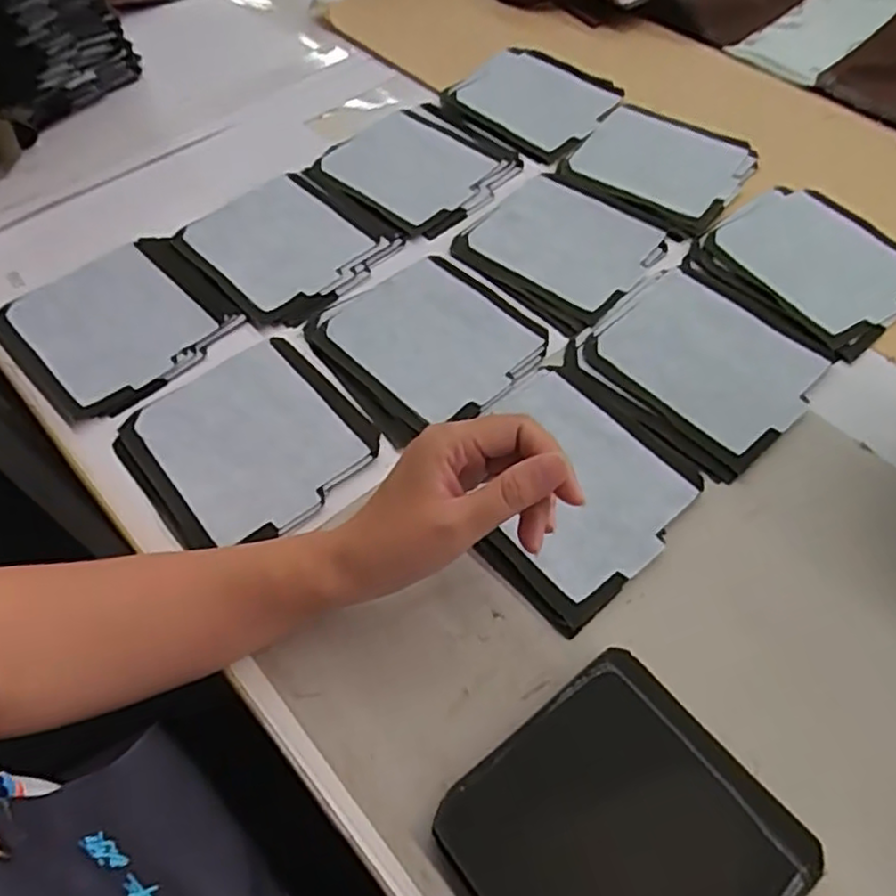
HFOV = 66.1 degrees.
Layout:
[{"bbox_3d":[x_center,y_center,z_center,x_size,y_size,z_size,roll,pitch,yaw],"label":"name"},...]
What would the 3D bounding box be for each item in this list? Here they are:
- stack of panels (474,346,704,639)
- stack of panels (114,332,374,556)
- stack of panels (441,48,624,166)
[{"bbox_3d":[0.073,0.016,0.422,0.146,0.012,0.139,-38,64,-21],"label":"stack of panels"},{"bbox_3d":[-0.130,-0.005,0.442,0.133,0.014,0.134,-38,64,-21],"label":"stack of panels"},{"bbox_3d":[0.082,-0.337,0.658,0.143,0.015,0.142,37,65,22],"label":"stack of panels"}]

